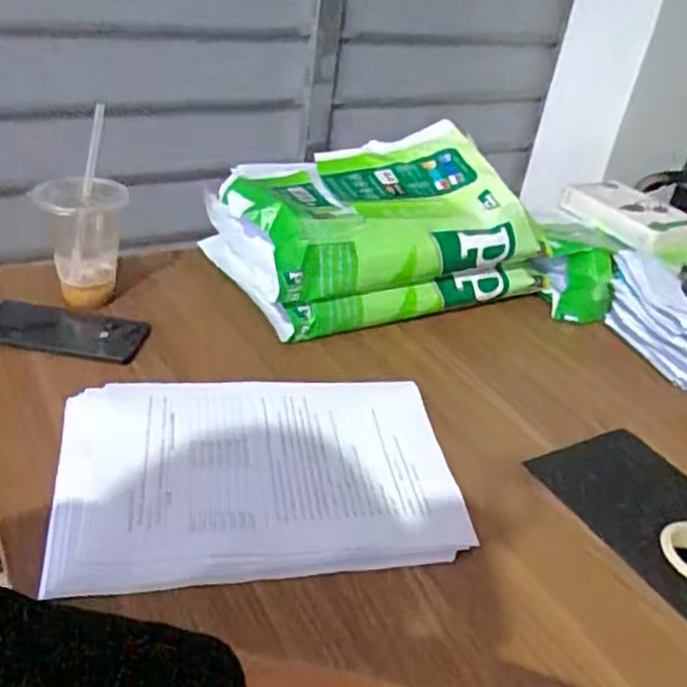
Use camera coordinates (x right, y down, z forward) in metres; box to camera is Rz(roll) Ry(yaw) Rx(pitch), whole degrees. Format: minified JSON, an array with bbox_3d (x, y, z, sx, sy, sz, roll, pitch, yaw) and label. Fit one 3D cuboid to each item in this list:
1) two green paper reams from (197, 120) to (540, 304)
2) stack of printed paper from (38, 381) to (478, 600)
[{"bbox_3d":[0.030,-0.144,0.860,0.332,0.156,0.241,-10,38,-27],"label":"two green paper reams"},{"bbox_3d":[-0.070,0.103,0.583,0.308,0.026,0.211,-2,34,-13],"label":"stack of printed paper"}]

